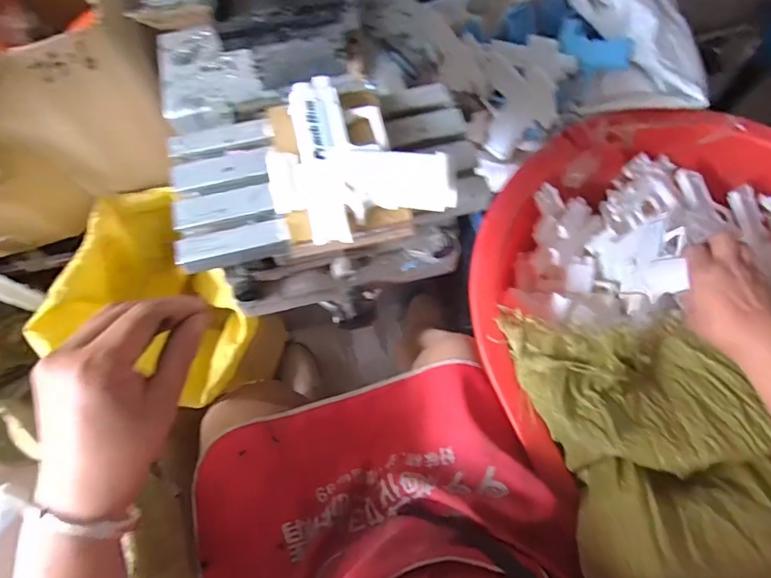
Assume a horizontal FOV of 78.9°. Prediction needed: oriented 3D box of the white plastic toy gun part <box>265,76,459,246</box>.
[{"bbox_3d":[-0.028,-0.104,0.348,0.120,0.017,0.138,-19,68,-6],"label":"white plastic toy gun part"}]

